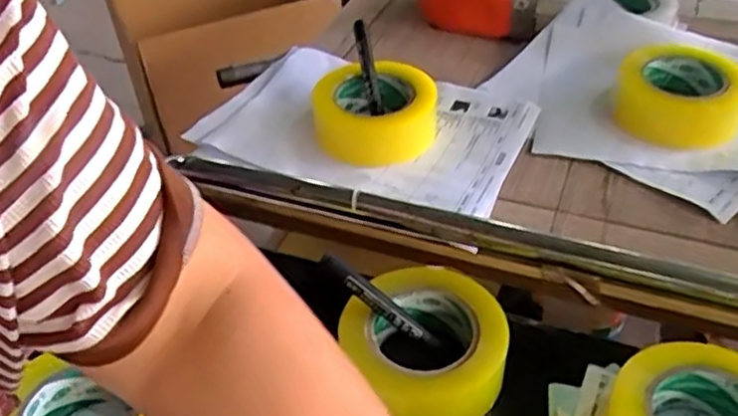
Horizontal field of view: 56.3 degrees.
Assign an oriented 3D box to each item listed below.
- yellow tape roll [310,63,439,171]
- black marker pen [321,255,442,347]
[{"bbox_3d":[0.005,-0.096,0.695,0.122,0.067,0.122,-2,42,2],"label":"yellow tape roll"},{"bbox_3d":[0.009,0.071,0.519,0.107,0.014,0.011,39,49,-4],"label":"black marker pen"}]

